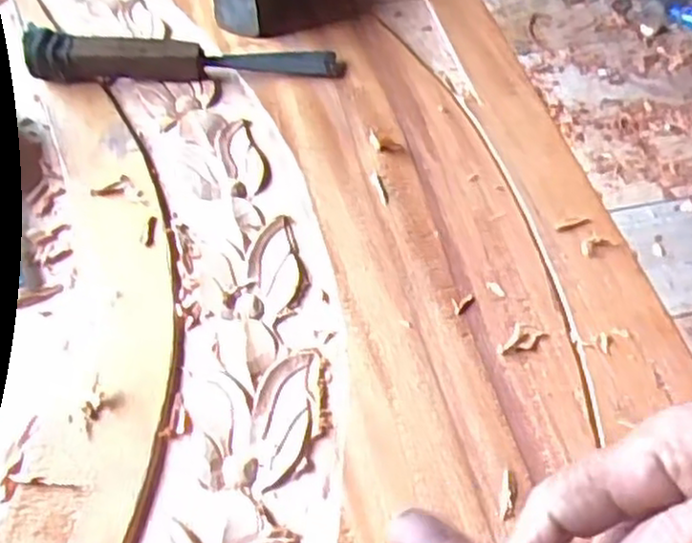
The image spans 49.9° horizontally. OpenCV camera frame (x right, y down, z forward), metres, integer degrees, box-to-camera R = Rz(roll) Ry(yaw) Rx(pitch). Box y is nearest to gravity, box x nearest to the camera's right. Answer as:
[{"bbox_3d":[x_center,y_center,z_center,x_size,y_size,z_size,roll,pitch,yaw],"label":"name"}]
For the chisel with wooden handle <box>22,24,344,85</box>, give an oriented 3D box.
[{"bbox_3d":[-0.116,-0.156,0.535,0.220,0.038,0.021,-2,51,-1],"label":"chisel with wooden handle"}]

